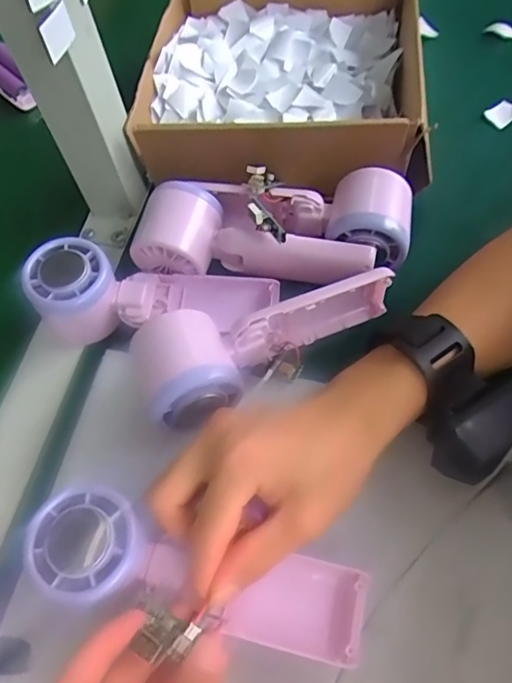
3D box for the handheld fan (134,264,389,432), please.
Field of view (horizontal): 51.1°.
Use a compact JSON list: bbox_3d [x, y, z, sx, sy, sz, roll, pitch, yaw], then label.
[{"bbox_3d":[0.005,-0.006,0.334,0.161,0.044,0.059,-29,64,-11],"label":"handheld fan"}]

